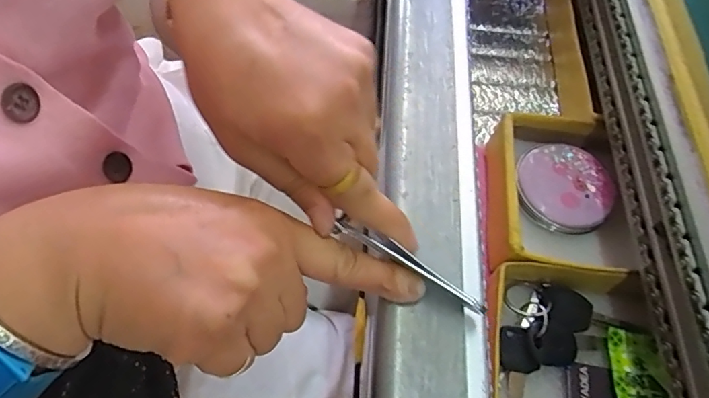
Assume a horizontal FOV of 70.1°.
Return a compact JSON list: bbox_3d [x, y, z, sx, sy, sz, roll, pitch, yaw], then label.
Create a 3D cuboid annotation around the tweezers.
[{"bbox_3d":[0.024,0.029,0.219,0.073,0.013,0.006,31,62,6],"label":"tweezers"}]

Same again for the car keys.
[{"bbox_3d":[0.116,0.077,0.304,0.051,0.017,0.058,13,60,3],"label":"car keys"}]

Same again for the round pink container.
[{"bbox_3d":[0.146,-0.009,0.355,0.066,0.012,0.064,2,60,-3],"label":"round pink container"}]

